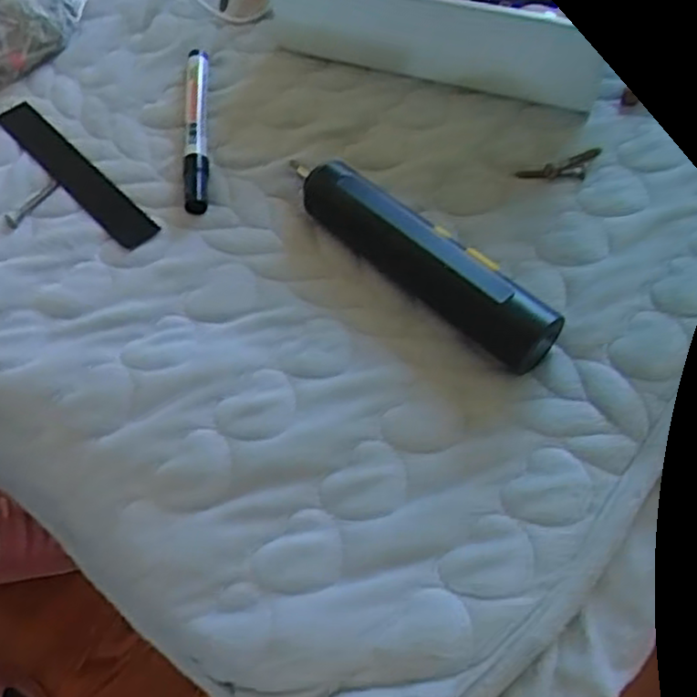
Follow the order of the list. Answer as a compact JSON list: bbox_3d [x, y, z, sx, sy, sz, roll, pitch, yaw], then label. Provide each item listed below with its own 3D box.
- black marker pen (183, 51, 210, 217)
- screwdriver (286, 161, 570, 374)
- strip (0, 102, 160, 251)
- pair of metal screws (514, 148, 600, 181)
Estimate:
[{"bbox_3d":[-0.097,-0.139,0.455,0.015,0.015,0.132,-6,60,-2],"label":"black marker pen"},{"bbox_3d":[0.037,-0.051,0.383,0.030,0.034,0.167,-40,67,-20],"label":"screwdriver"},{"bbox_3d":[-0.171,-0.109,0.447,0.025,0.005,0.152,-40,67,-19],"label":"strip"},{"bbox_3d":[0.127,-0.107,0.428,0.051,0.006,0.015,-15,61,-7],"label":"pair of metal screws"}]

